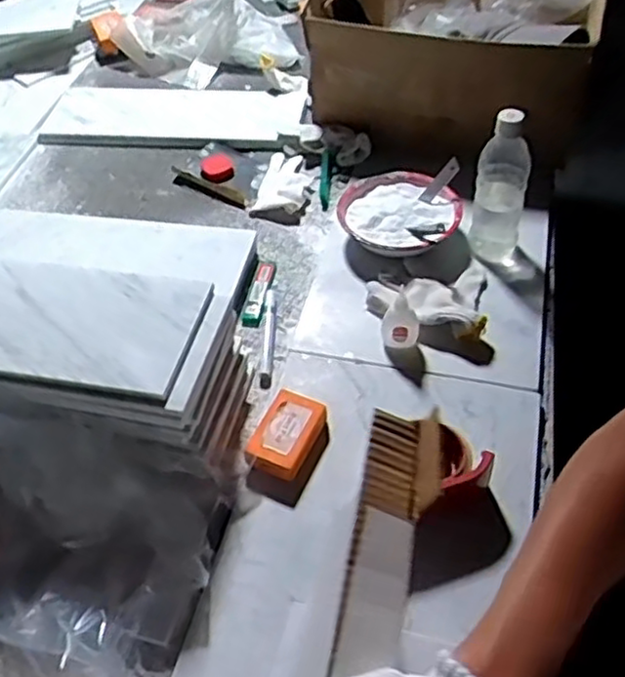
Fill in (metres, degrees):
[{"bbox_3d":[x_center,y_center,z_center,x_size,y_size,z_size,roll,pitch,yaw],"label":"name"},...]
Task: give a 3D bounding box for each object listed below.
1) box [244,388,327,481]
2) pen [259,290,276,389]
[{"bbox_3d":[-0.028,0.105,0.785,0.064,0.026,0.098,17,55,17],"label":"box"},{"bbox_3d":[-0.057,-0.003,0.901,0.015,0.012,0.157,-2,51,2],"label":"pen"}]

